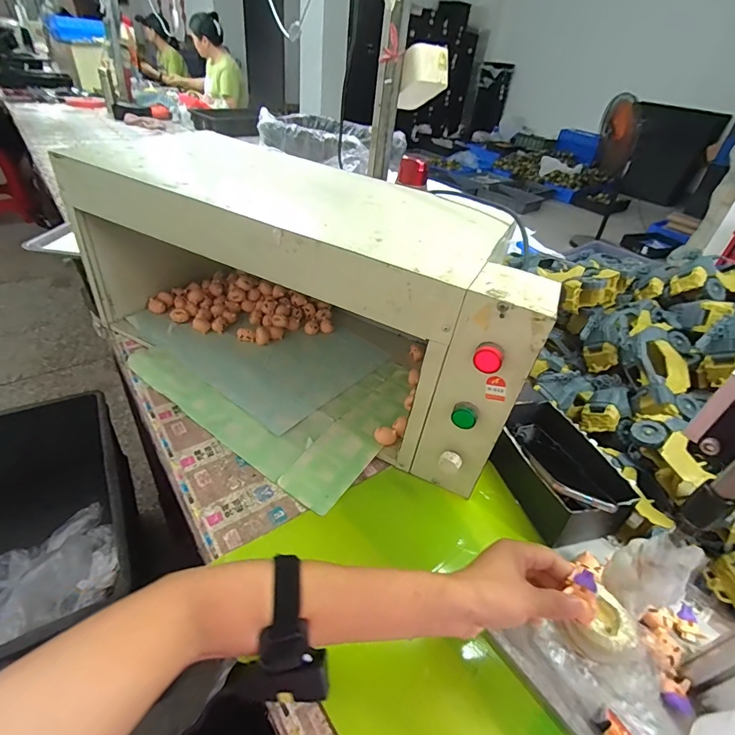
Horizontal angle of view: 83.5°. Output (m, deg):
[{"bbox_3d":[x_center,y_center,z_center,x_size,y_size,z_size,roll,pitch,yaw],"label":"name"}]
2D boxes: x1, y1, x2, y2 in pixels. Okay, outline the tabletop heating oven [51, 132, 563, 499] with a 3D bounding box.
[{"bbox_3d":[-0.094,-0.125,0.635,0.676,0.280,0.278,23,43,17],"label":"tabletop heating oven"}]

